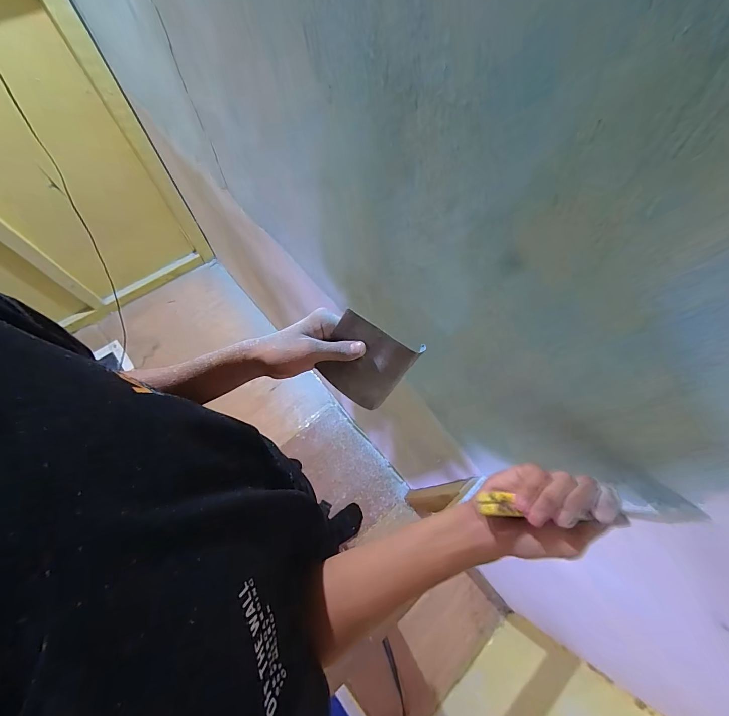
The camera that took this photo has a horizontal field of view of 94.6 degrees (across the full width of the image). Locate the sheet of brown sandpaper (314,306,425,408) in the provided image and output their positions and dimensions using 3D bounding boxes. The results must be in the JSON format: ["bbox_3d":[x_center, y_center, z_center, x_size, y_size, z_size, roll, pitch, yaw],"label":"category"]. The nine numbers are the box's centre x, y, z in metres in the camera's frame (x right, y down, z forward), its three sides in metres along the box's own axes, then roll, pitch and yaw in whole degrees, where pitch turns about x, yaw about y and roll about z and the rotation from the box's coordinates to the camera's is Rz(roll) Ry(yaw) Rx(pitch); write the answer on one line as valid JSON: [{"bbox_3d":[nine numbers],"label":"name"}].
[{"bbox_3d":[0.001,0.005,0.372,0.088,0.103,0.010,32,30,1],"label":"sheet of brown sandpaper"}]

